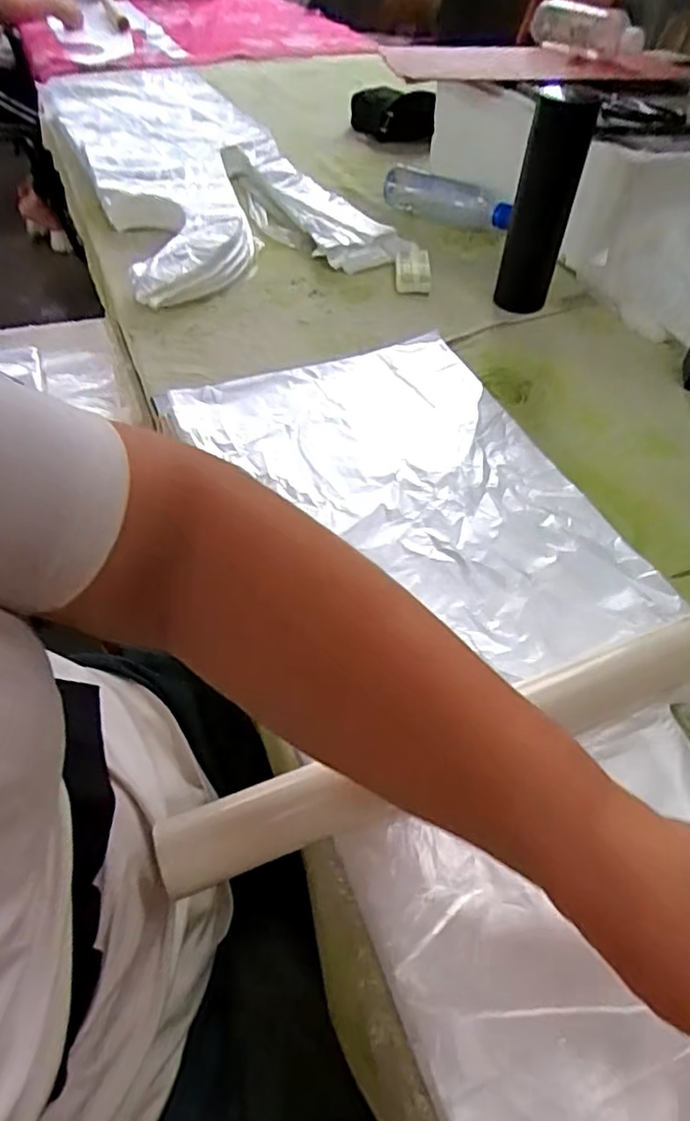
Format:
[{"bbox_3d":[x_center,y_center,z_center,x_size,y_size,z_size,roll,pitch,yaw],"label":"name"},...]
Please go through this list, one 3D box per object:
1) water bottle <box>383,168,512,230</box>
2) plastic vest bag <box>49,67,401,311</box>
[{"bbox_3d":[0.154,-0.534,0.950,0.213,0.054,0.065,38,57,26],"label":"water bottle"},{"bbox_3d":[-0.256,-0.671,1.040,0.368,0.050,0.873,-17,52,-17],"label":"plastic vest bag"}]

